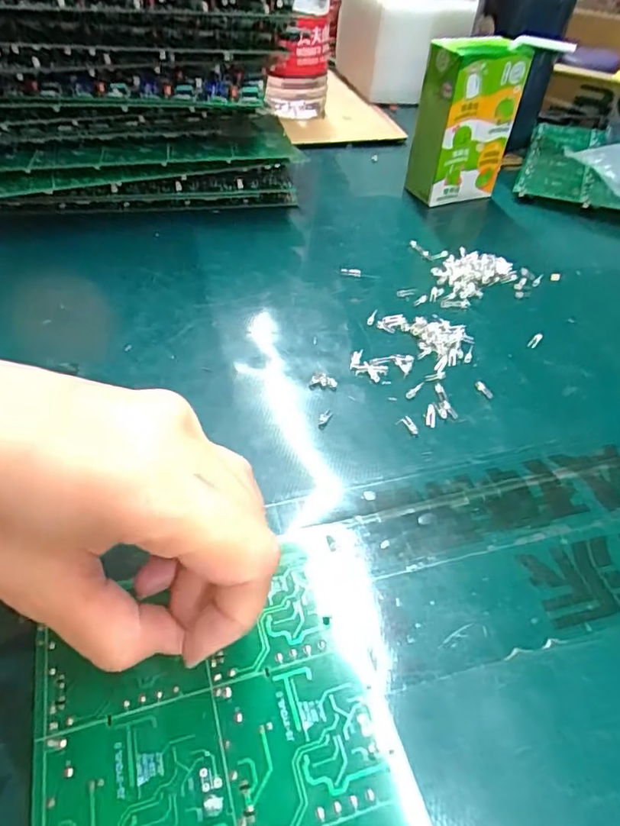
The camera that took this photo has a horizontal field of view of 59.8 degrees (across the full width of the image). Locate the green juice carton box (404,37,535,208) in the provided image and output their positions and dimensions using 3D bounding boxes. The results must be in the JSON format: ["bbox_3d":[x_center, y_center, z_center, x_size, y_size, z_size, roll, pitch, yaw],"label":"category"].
[{"bbox_3d":[0.119,-0.226,0.422,0.069,0.106,0.043,-16,50,-17],"label":"green juice carton box"}]

